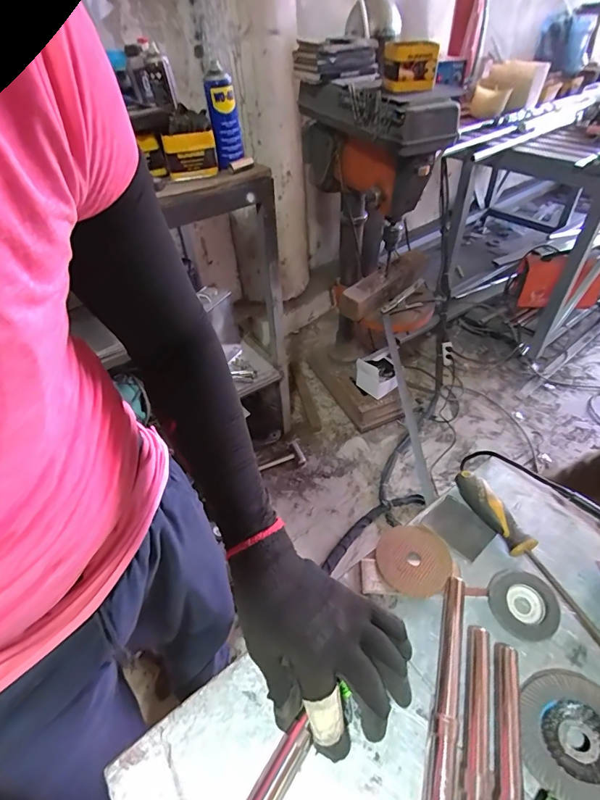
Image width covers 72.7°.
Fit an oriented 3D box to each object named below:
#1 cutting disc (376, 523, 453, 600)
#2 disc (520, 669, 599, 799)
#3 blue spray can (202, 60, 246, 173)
[{"bbox_3d":[0.129,0.180,0.463,0.081,0.007,0.078,-2,45,2],"label":"cutting disc"},{"bbox_3d":[0.235,0.282,0.338,0.087,0.008,0.095,-20,31,13],"label":"disc"},{"bbox_3d":[-0.169,-0.638,0.928,0.068,0.176,0.054,-10,45,-6],"label":"blue spray can"}]

